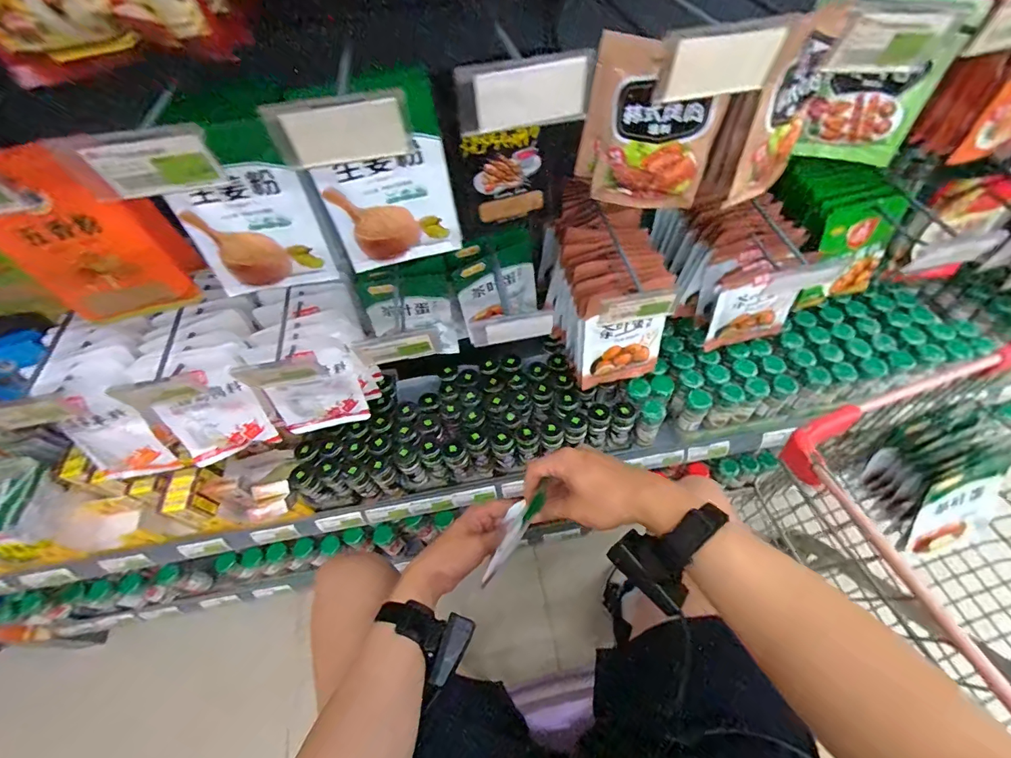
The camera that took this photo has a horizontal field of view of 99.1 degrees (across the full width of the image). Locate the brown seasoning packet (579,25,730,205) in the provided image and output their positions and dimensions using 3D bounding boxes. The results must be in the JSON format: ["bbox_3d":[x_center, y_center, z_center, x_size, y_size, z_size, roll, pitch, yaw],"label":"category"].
[{"bbox_3d":[0.145,-0.251,0.447,0.131,0.158,0.026,12,58,13],"label":"brown seasoning packet"}]

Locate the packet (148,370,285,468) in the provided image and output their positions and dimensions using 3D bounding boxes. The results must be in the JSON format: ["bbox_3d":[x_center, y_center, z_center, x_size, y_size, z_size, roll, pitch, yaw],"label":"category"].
[{"bbox_3d":[-0.401,0.057,0.598,0.117,0.145,0.027,-15,46,-11],"label":"packet"}]

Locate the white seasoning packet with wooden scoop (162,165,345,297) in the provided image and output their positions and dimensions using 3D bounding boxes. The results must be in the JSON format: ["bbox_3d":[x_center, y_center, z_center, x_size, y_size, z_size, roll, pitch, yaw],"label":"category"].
[{"bbox_3d":[-0.263,-0.150,0.459,0.128,0.135,0.028,-7,56,0],"label":"white seasoning packet with wooden scoop"}]

